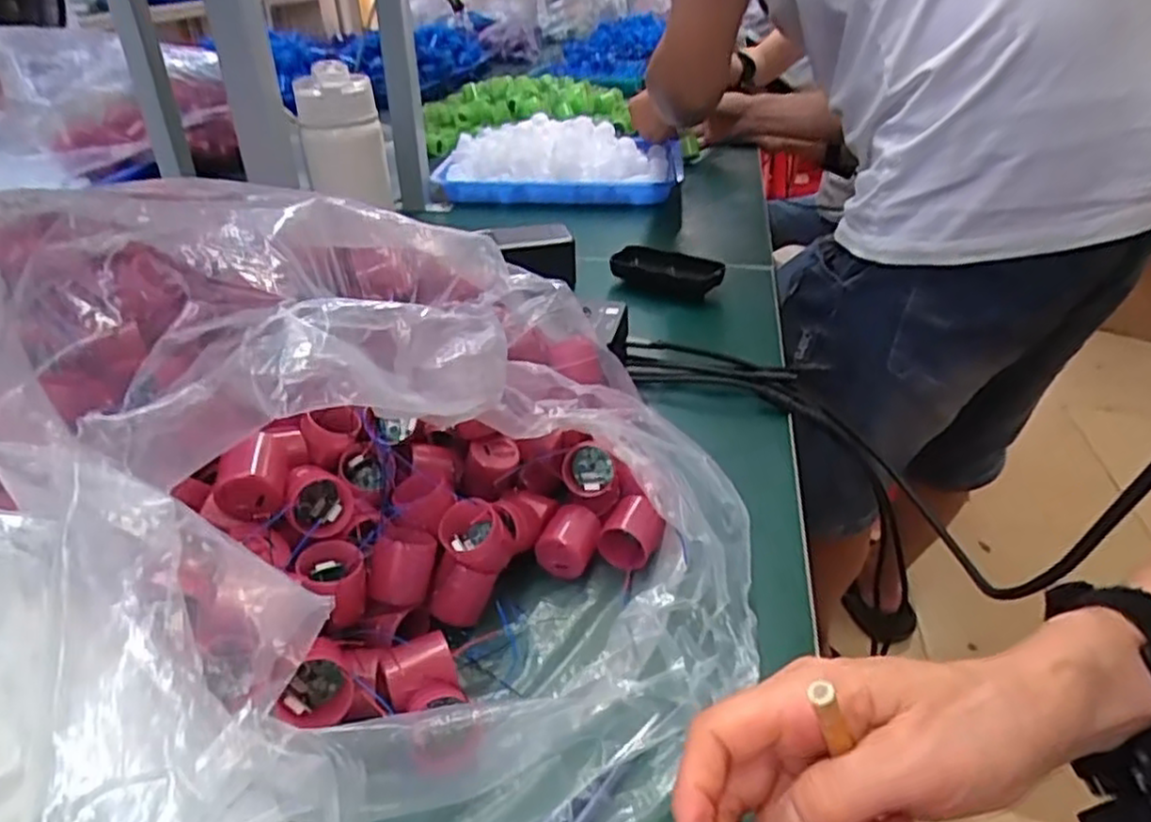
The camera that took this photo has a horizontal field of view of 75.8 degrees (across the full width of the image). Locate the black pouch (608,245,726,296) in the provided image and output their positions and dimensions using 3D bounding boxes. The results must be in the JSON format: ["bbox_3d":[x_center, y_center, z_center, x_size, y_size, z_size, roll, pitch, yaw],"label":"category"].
[{"bbox_3d":[0.088,-0.134,0.711,0.106,0.023,0.046,15,35,23],"label":"black pouch"}]

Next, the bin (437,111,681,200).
[{"bbox_3d":[-0.014,-0.356,1.019,0.319,0.065,0.249,3,33,6],"label":"bin"}]

